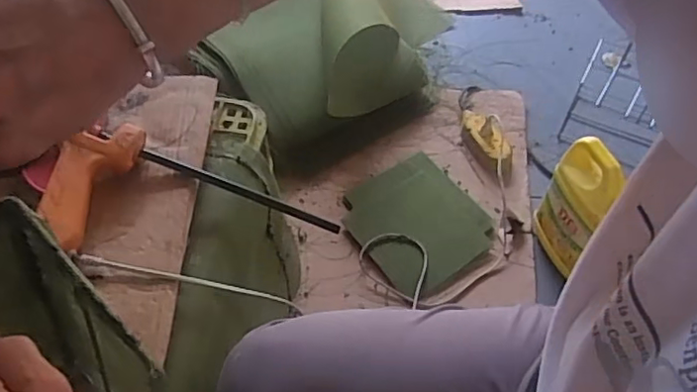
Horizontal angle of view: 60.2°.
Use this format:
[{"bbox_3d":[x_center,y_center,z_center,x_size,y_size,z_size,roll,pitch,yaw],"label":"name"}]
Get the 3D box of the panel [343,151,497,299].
[{"bbox_3d":[0.114,0.039,1.017,0.205,0.018,0.225,-32,61,-21],"label":"panel"}]

